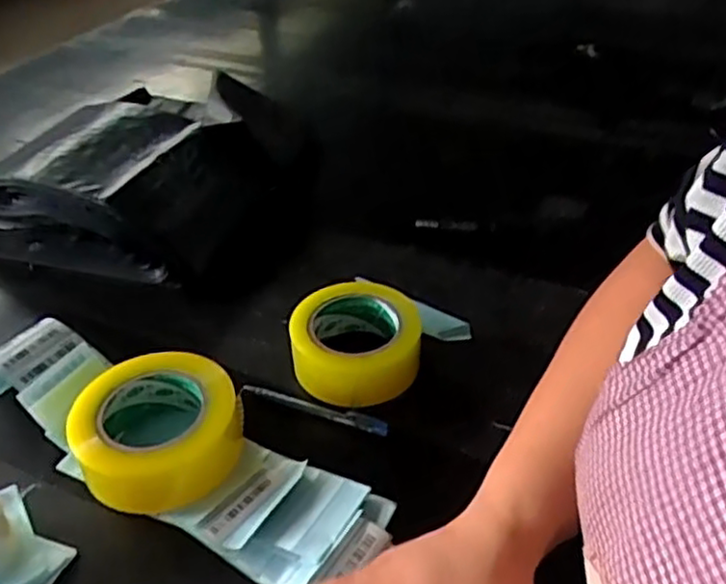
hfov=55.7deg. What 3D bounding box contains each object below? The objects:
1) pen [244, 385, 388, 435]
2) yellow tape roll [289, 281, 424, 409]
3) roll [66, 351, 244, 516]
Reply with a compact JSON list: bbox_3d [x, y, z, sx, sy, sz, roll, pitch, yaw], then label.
[{"bbox_3d":[-0.041,0.097,0.578,0.131,0.006,0.015,12,41,18],"label":"pen"},{"bbox_3d":[-0.008,0.038,0.619,0.110,0.052,0.116,-8,39,-6],"label":"yellow tape roll"},{"bbox_3d":[-0.159,0.108,0.539,0.123,0.056,0.118,-2,39,2],"label":"roll"}]

